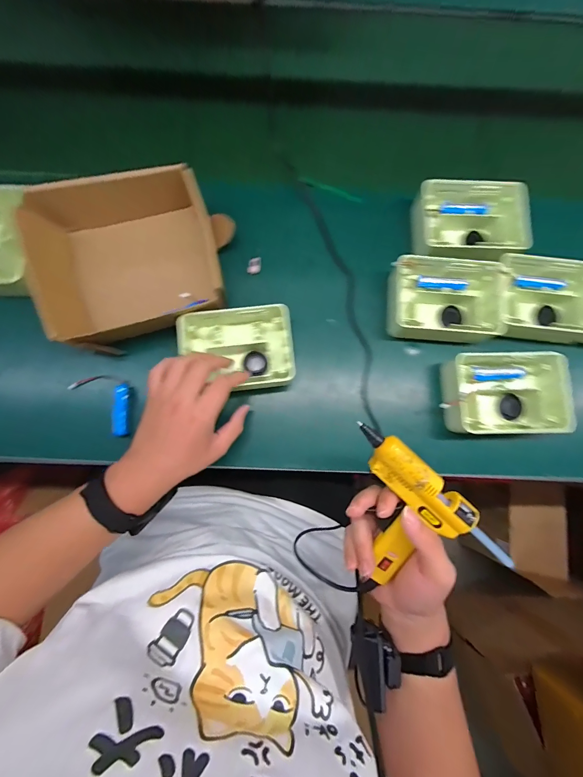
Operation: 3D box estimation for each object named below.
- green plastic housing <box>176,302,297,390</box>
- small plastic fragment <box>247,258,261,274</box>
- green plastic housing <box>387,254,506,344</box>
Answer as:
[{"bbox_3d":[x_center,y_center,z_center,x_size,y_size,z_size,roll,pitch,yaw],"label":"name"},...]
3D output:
[{"bbox_3d":[-0.072,-0.050,0.426,0.144,0.057,0.114,-7,80,-3],"label":"green plastic housing"},{"bbox_3d":[-0.056,-0.184,0.465,0.019,0.004,0.028,3,79,-1],"label":"small plastic fragment"},{"bbox_3d":[0.217,-0.122,0.441,0.155,0.055,0.111,3,79,-1],"label":"green plastic housing"}]

